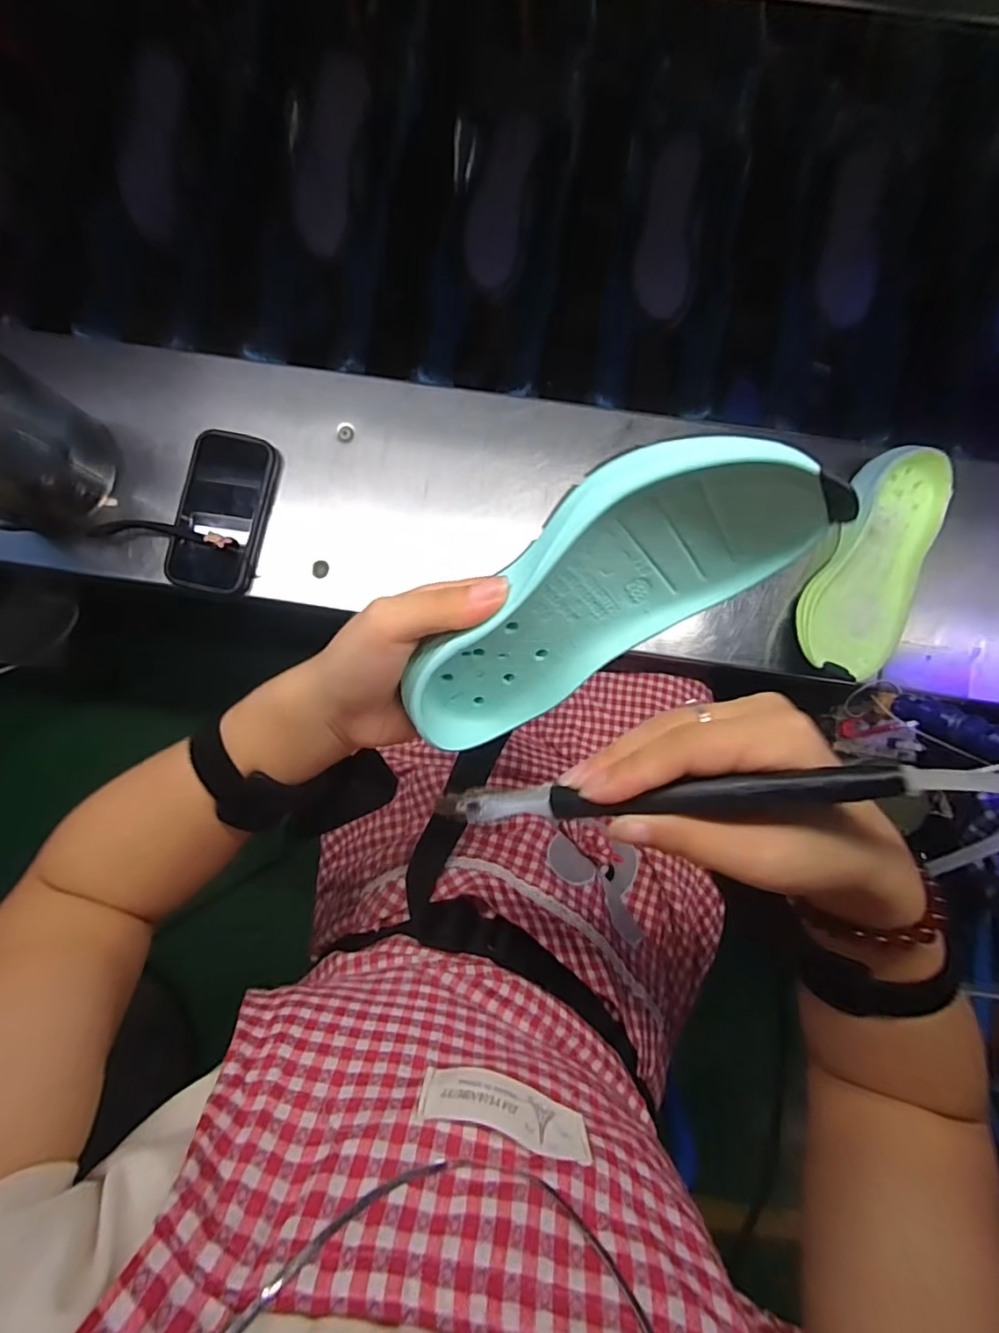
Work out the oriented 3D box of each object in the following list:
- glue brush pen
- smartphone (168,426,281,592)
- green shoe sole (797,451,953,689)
[{"bbox_3d":[0.052,0.051,0.205,0.168,0.016,0.015,-11,84,26],"label":"glue brush pen"},{"bbox_3d":[-0.270,-0.150,0.519,0.081,0.017,0.153,15,85,1],"label":"smartphone"},{"bbox_3d":[0.349,-0.090,0.498,0.090,0.050,0.210,24,85,2],"label":"green shoe sole"}]

